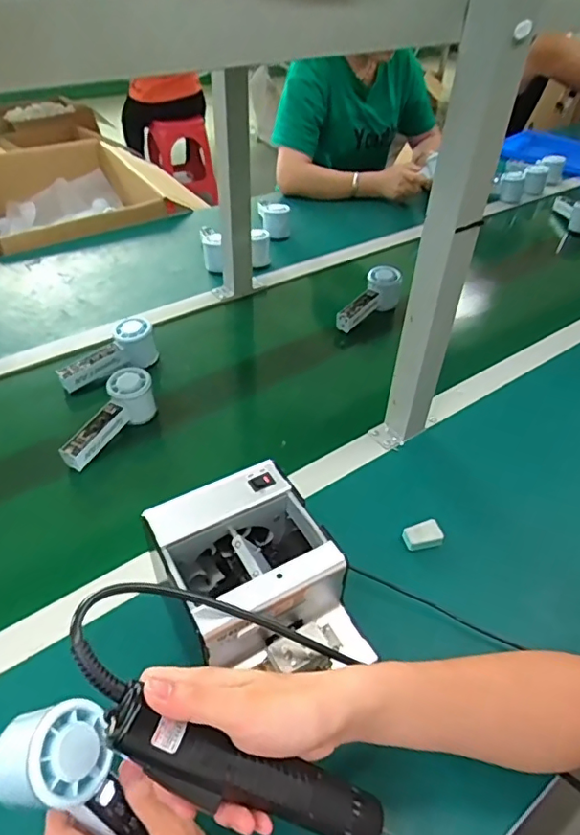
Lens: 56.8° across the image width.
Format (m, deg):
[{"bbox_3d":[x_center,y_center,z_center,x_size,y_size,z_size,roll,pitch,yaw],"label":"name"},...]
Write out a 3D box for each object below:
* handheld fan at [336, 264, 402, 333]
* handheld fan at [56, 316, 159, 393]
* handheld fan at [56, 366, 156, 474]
[{"bbox_3d":[0.143,-0.208,0.944,0.055,0.072,0.153,34,70,29],"label":"handheld fan"},{"bbox_3d":[-0.274,-0.092,0.808,0.148,0.062,0.056,-34,53,-18],"label":"handheld fan"},{"bbox_3d":[-0.233,0.007,0.705,0.050,0.065,0.149,23,60,20],"label":"handheld fan"}]

